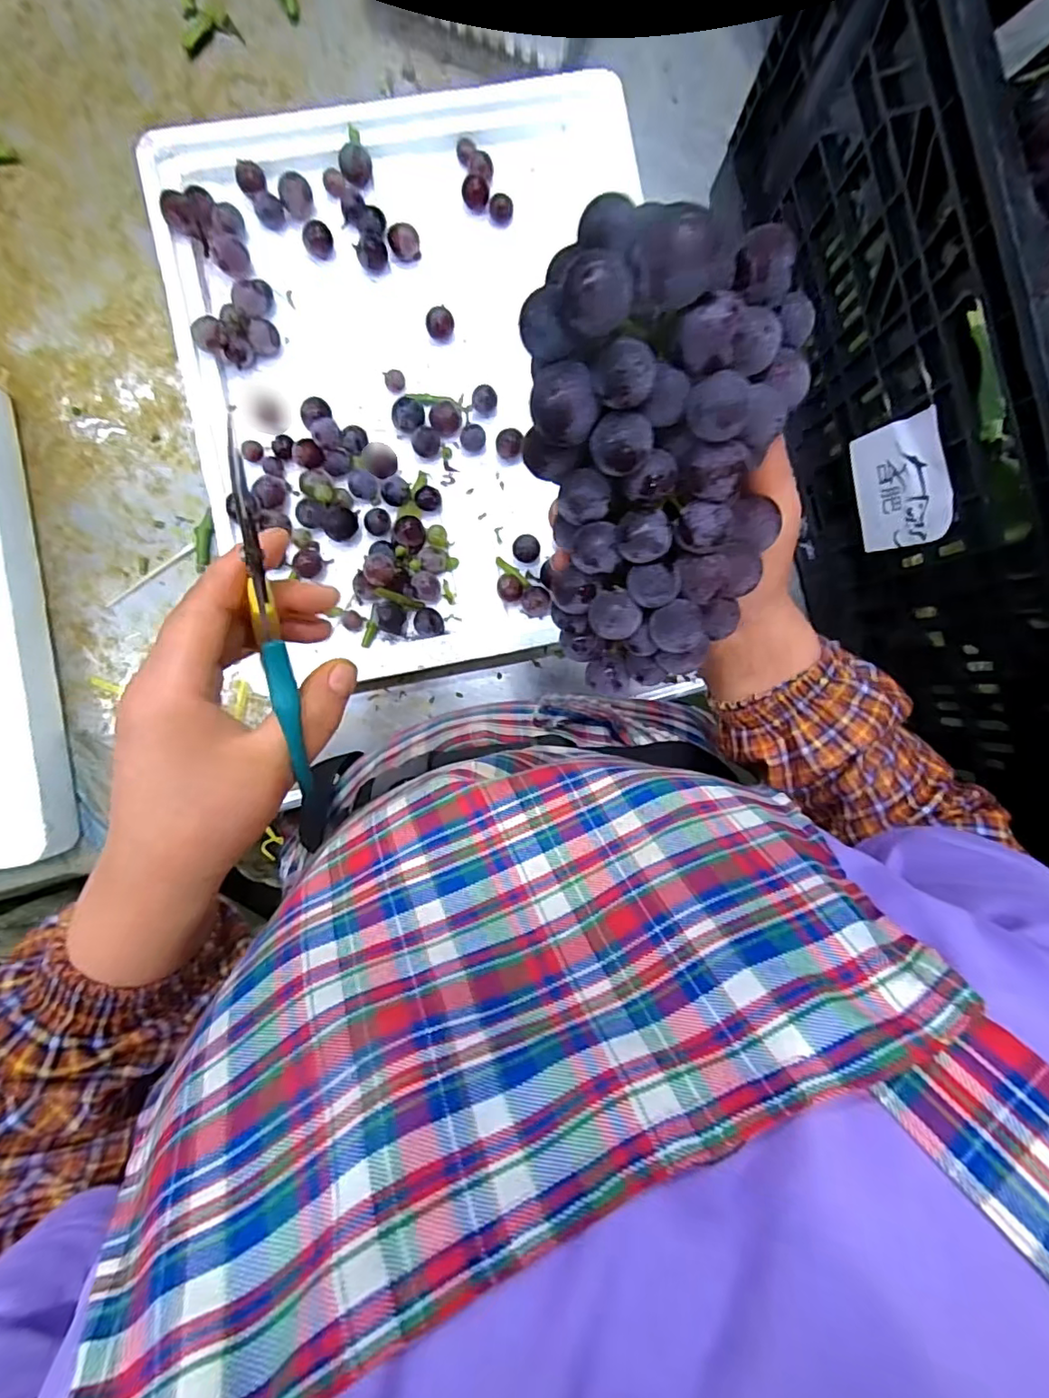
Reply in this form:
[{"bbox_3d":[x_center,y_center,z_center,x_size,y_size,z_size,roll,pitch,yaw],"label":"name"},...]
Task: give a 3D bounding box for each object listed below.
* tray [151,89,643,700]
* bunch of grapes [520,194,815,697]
[{"bbox_3d":[-0.081,-0.254,0.452,0.353,0.041,0.450,-9,91,-2],"label":"tray"},{"bbox_3d":[0.050,-0.086,0.242,0.111,0.085,0.181,4,123,10],"label":"bunch of grapes"}]

